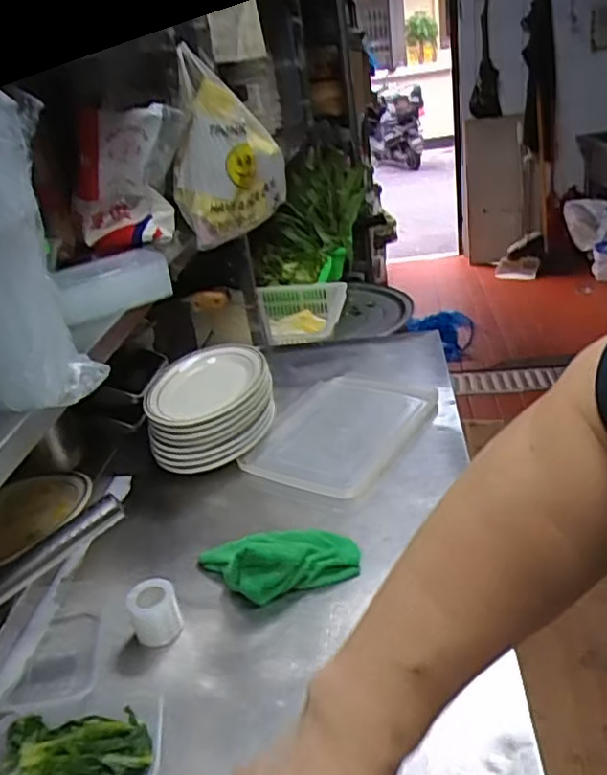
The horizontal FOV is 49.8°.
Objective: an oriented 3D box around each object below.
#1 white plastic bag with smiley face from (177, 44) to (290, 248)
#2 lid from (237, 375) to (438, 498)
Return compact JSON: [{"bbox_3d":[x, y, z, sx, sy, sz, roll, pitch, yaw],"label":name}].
[{"bbox_3d":[-0.144,-0.442,1.208,0.185,0.310,0.106,-27,32,-31],"label":"white plastic bag with smiley face"},{"bbox_3d":[0.061,0.063,1.053,0.235,0.026,0.311,8,32,29],"label":"lid"}]

